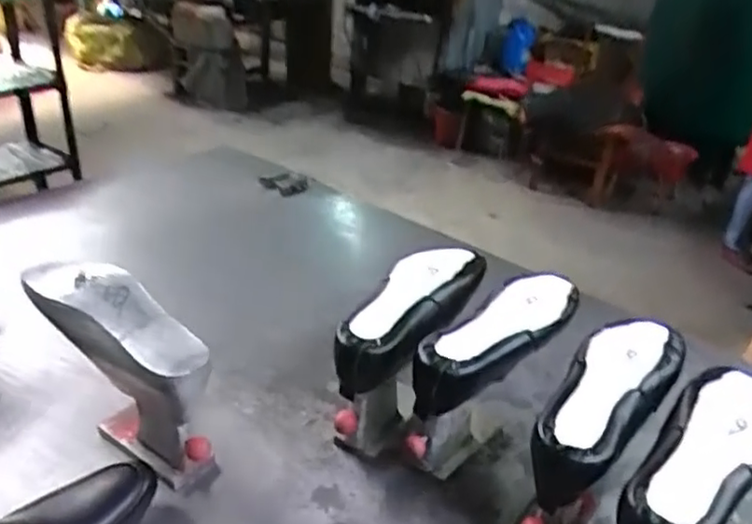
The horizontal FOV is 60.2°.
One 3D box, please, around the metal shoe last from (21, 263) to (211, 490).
[{"bbox_3d":[-0.295,0.120,0.745,0.261,0.179,0.098,28,36,34],"label":"metal shoe last"}]

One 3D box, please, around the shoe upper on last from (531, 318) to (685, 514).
[{"bbox_3d":[0.248,0.148,0.701,0.096,0.082,0.276,26,35,31],"label":"shoe upper on last"}]

